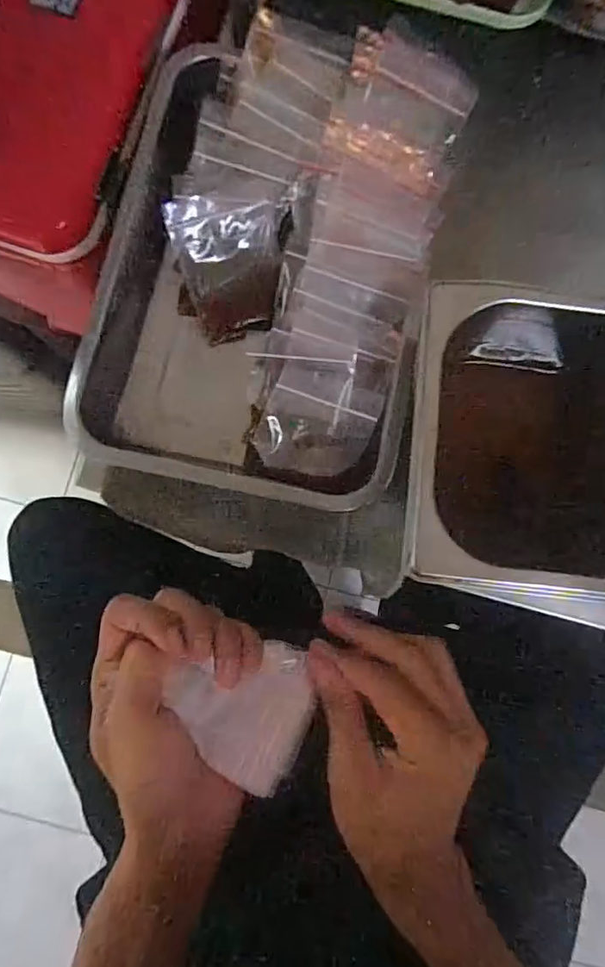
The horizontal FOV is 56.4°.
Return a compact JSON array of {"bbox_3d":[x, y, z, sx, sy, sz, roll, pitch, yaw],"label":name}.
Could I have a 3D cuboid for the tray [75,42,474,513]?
[{"bbox_3d":[-0.021,-0.150,0.381,0.204,0.074,0.310,12,83,-1],"label":"tray"}]

